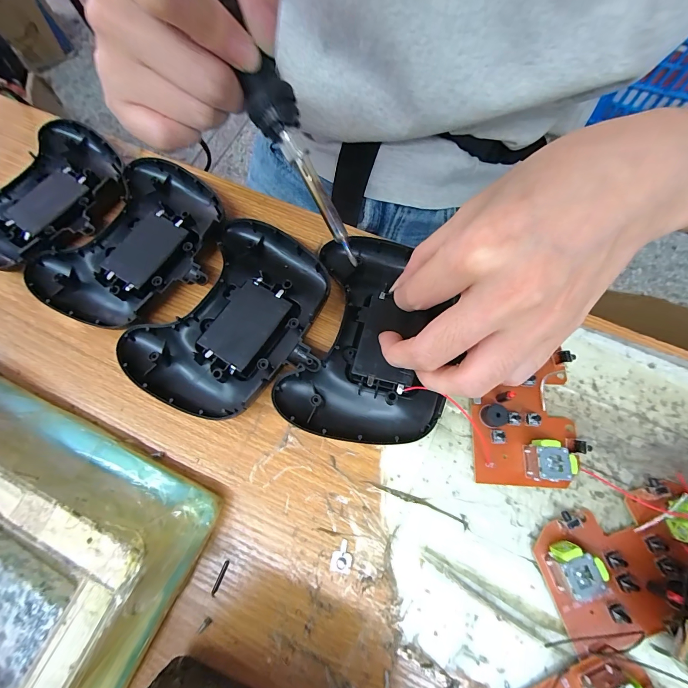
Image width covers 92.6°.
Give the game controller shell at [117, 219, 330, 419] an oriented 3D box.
[{"bbox_3d":[-0.062,-0.012,0.201,0.099,0.019,0.123,33,76,12],"label":"game controller shell"}]

